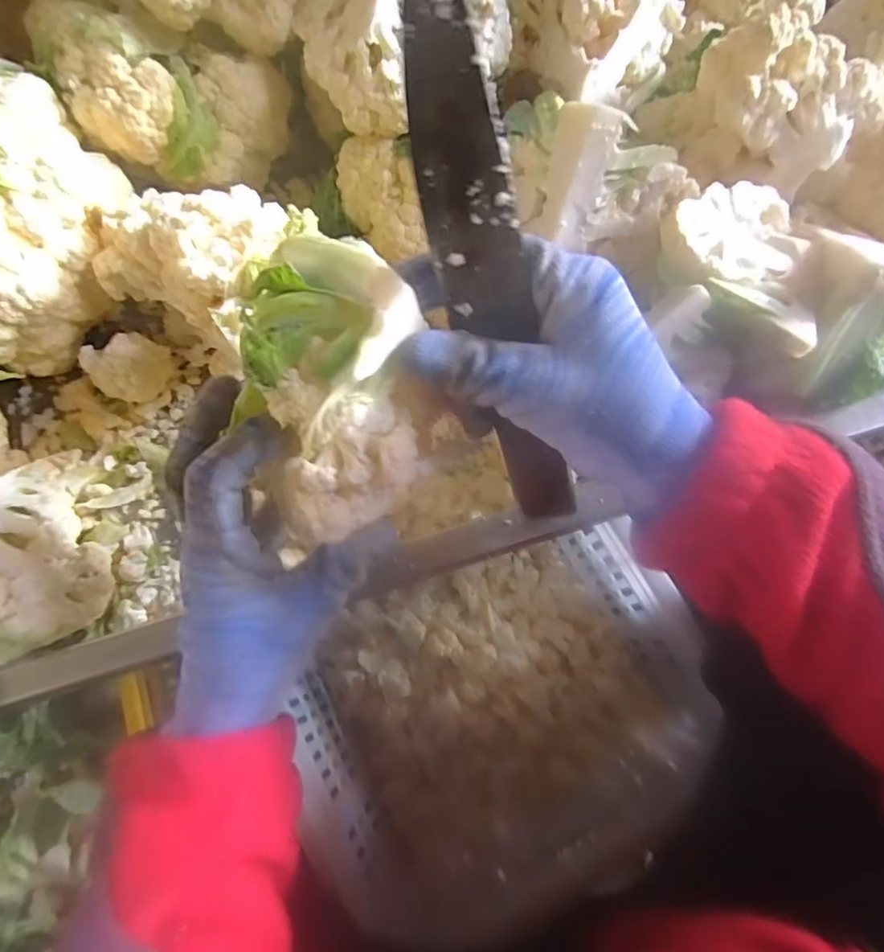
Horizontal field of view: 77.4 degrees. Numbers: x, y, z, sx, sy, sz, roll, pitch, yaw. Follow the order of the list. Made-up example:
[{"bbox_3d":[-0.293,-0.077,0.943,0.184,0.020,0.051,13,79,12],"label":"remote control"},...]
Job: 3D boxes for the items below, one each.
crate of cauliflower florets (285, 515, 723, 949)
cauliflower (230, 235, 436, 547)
[{"bbox_3d":[0.051,0.214,0.553,0.348,0.216,0.316,-21,75,-4],"label":"crate of cauliflower florets"},{"bbox_3d":[-0.046,-0.039,0.234,0.071,0.072,0.109,-21,75,-4],"label":"cauliflower"}]

